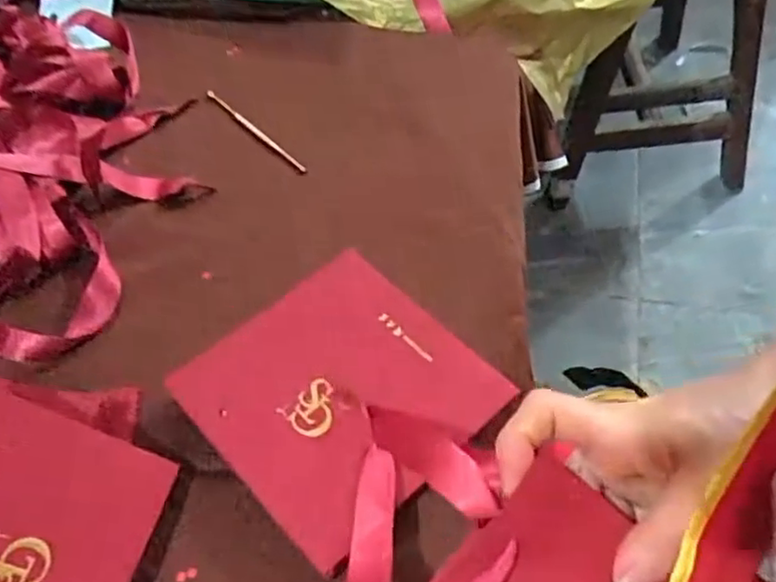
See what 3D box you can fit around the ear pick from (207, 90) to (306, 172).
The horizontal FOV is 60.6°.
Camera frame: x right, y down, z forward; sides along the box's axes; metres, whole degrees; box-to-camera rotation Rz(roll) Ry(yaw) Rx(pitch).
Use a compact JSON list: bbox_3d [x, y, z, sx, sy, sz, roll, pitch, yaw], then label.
[{"bbox_3d":[-0.100,-0.120,0.495,0.006,0.006,0.117,-39,63,-19],"label":"ear pick"}]

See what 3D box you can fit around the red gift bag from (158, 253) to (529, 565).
[{"bbox_3d":[-0.025,0.054,0.369,0.135,0.016,0.136,-40,63,-19],"label":"red gift bag"}]

